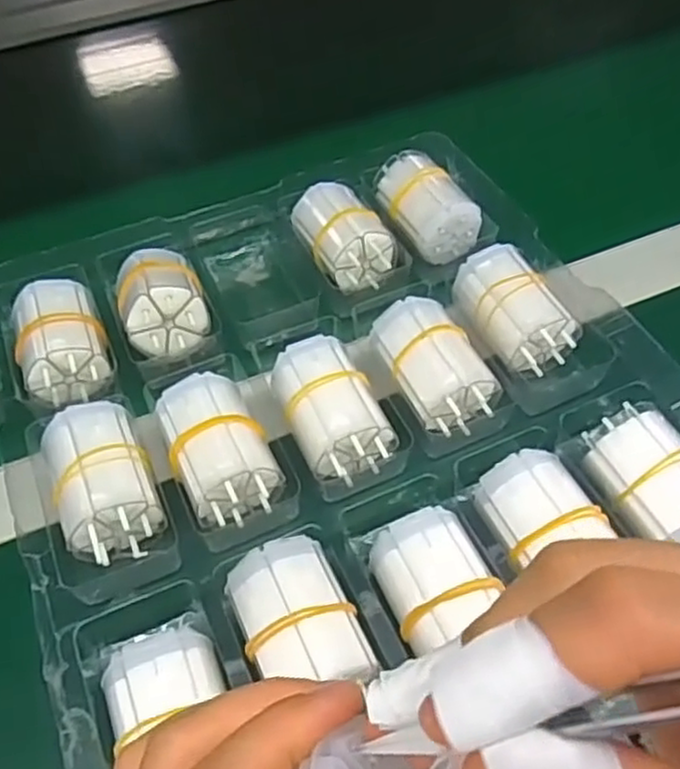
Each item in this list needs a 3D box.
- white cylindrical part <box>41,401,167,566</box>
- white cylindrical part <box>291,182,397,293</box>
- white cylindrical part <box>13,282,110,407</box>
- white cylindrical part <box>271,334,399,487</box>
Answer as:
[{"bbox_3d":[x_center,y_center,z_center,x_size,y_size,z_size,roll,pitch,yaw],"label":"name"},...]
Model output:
[{"bbox_3d":[-0.098,0.042,0.302,0.038,0.036,0.062,-21,55,-12],"label":"white cylindrical part"},{"bbox_3d":[0.001,-0.080,0.396,0.042,0.036,0.060,-21,55,-12],"label":"white cylindrical part"},{"bbox_3d":[-0.137,-0.024,0.353,0.039,0.031,0.060,-18,55,-10],"label":"white cylindrical part"},{"bbox_3d":[-0.003,0.010,0.319,0.040,0.031,0.062,-20,55,-12],"label":"white cylindrical part"}]

